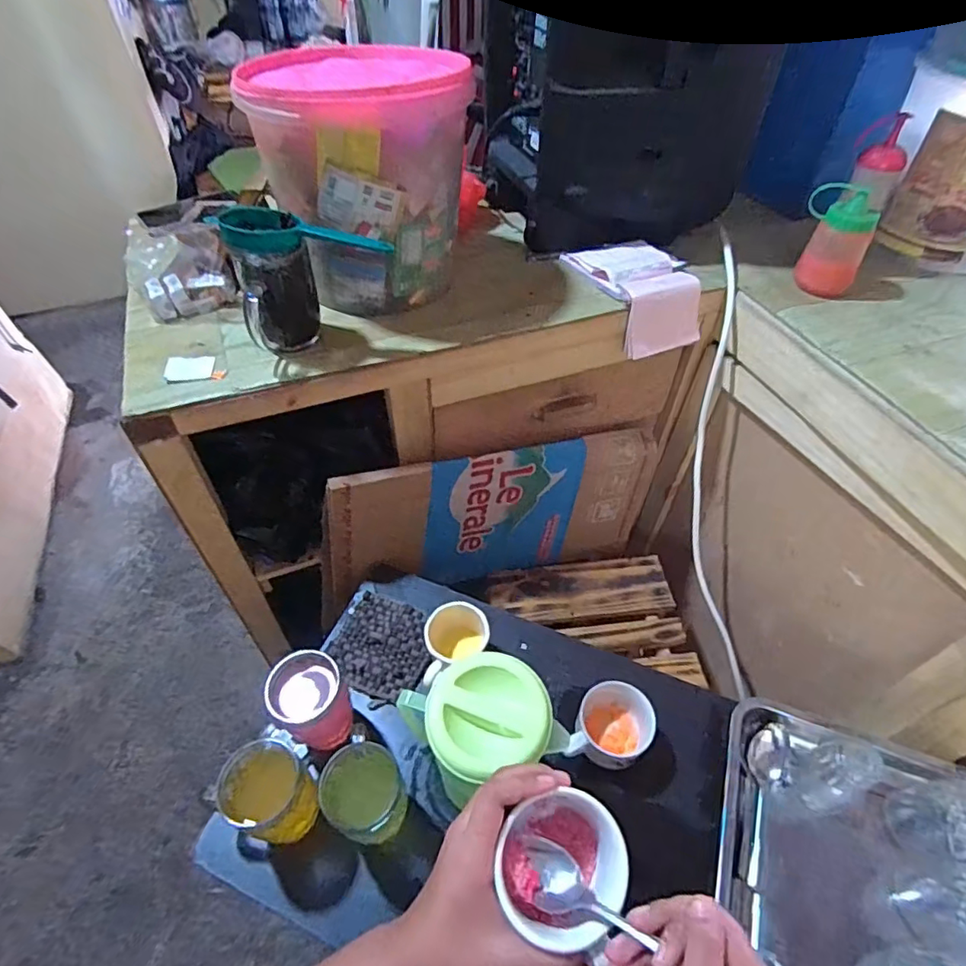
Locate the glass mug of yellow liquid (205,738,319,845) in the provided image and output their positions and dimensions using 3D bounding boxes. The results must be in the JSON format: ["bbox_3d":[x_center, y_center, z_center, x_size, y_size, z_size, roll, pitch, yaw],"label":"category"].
[{"bbox_3d":[-0.214,0.311,0.558,0.085,0.104,0.073,21,53,17],"label":"glass mug of yellow liquid"}]

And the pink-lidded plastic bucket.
[{"bbox_3d":[-0.145,-0.379,0.686,0.232,0.227,0.243,-18,52,-14],"label":"pink-lidded plastic bucket"}]

